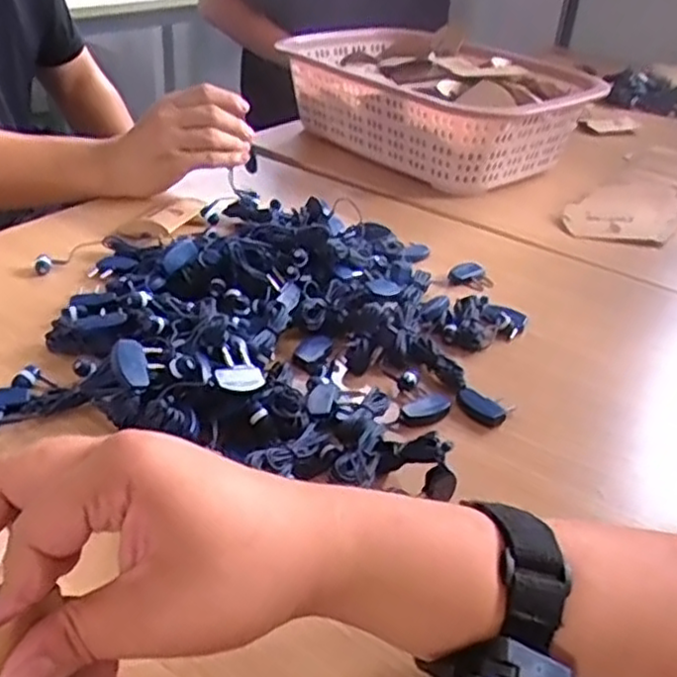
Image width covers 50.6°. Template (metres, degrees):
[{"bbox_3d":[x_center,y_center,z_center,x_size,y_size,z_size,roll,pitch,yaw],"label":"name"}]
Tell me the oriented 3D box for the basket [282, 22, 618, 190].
[{"bbox_3d":[0.113,-0.293,0.895,0.246,0.110,0.372,-20,41,-33],"label":"basket"}]

